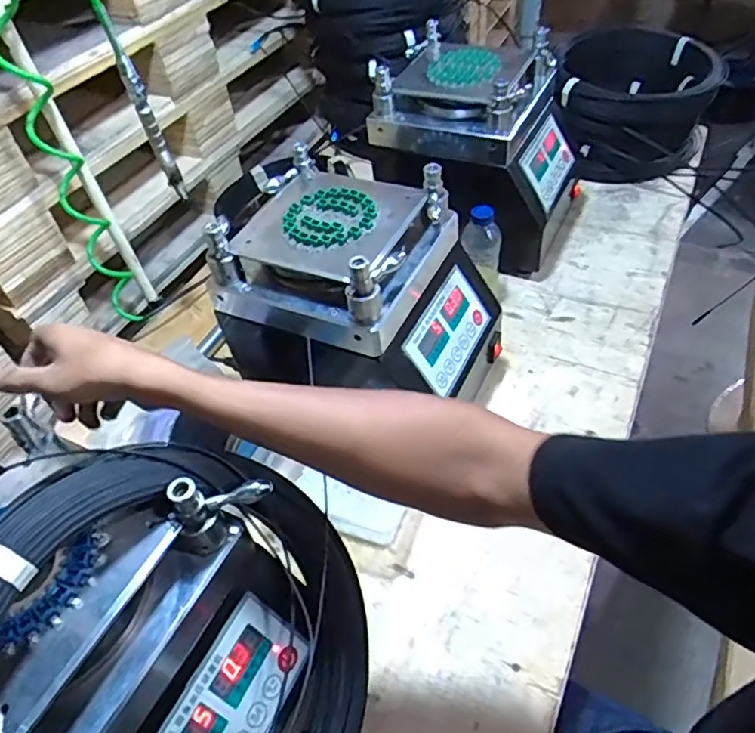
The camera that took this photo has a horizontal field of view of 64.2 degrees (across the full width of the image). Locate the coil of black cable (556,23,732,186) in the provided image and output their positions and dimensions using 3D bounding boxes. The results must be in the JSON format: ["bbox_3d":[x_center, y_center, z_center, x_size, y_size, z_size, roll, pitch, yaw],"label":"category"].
[{"bbox_3d":[0.480,-0.498,1.133,0.263,0.184,0.318,12,51,16],"label":"coil of black cable"}]

